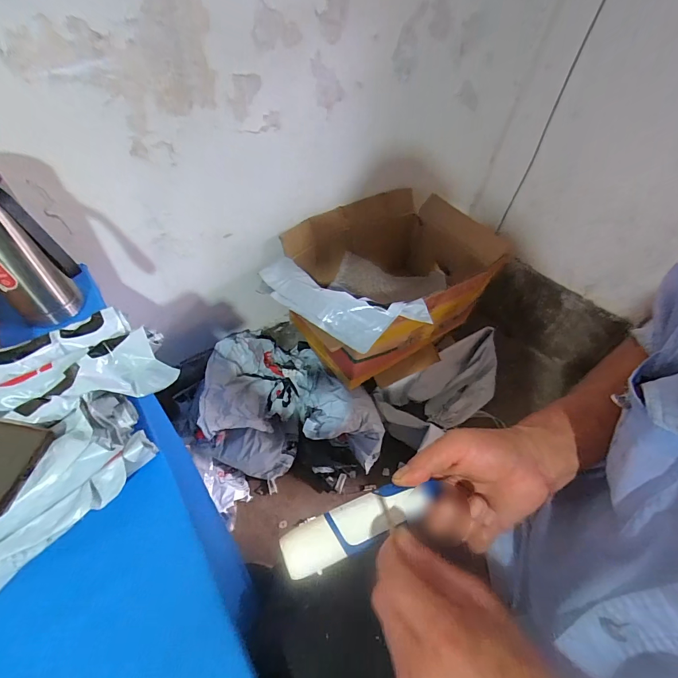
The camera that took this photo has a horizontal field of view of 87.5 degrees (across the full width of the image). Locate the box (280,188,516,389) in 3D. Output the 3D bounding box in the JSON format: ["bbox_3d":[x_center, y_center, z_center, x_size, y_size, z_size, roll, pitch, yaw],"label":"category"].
[{"bbox_3d":[0.151,-0.132,0.925,0.470,0.327,0.339,-29,54,-23],"label":"box"}]

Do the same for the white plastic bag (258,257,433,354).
[{"bbox_3d":[-0.009,-0.086,0.689,0.369,0.069,0.170,24,52,20],"label":"white plastic bag"}]

